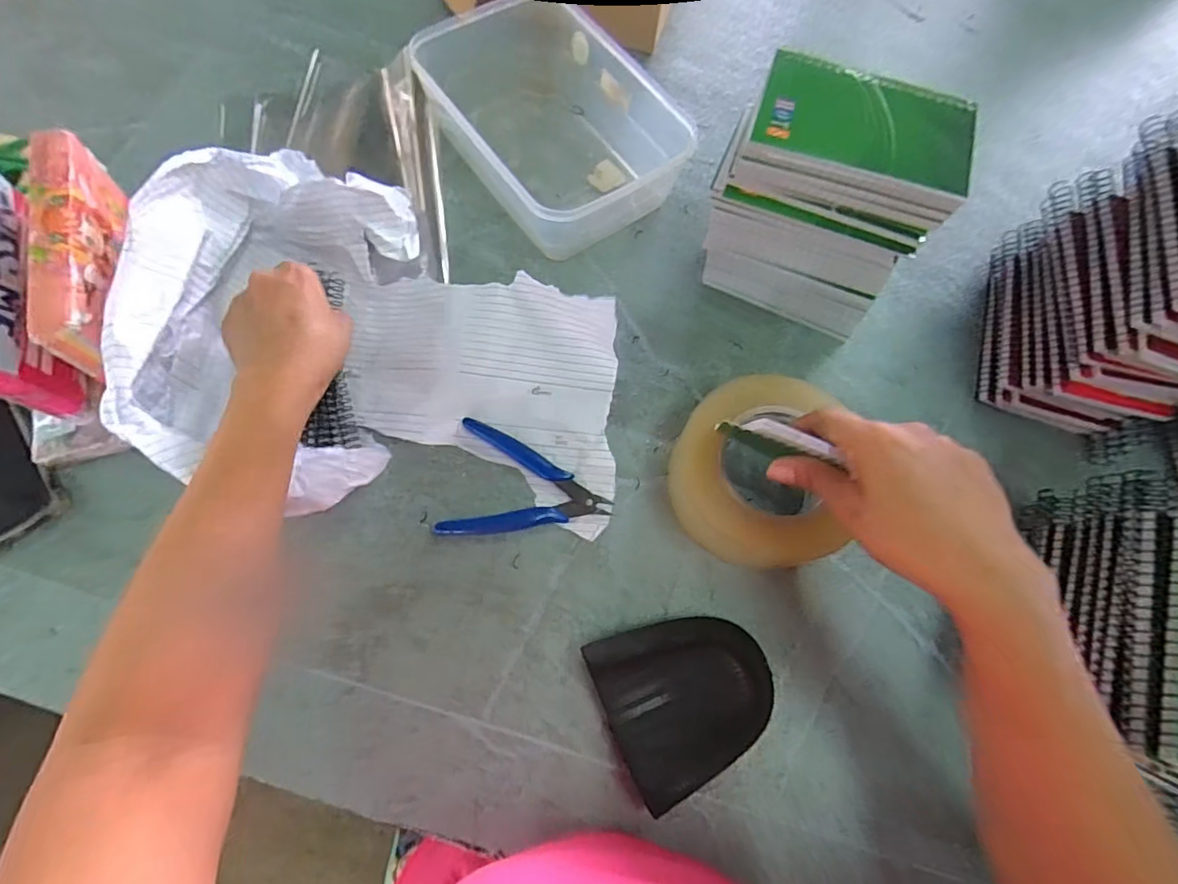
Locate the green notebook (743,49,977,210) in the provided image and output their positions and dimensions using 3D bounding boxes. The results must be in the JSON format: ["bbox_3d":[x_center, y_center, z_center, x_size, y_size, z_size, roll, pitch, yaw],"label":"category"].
[{"bbox_3d":[0.170,-0.196,0.339,0.131,0.014,0.084,17,71,3],"label":"green notebook"}]

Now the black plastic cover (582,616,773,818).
[{"bbox_3d":[0.063,0.160,0.345,0.104,0.022,0.094,-19,70,-10],"label":"black plastic cover"}]

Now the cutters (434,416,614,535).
[{"bbox_3d":[-0.044,0.037,0.394,0.115,0.008,0.084,13,68,3],"label":"cutters"}]

